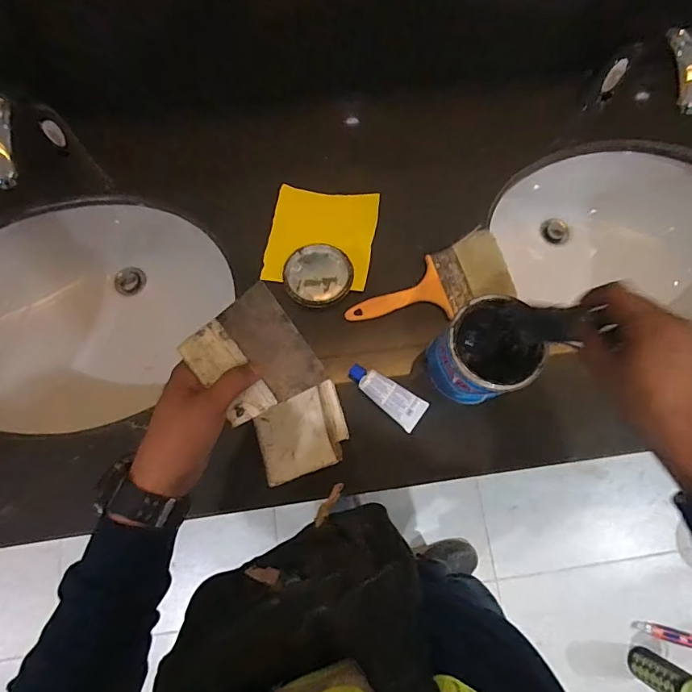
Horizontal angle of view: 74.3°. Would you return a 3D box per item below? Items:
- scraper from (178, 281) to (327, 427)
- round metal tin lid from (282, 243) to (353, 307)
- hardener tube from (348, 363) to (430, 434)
[{"bbox_3d":[-0.081,0.009,0.409,0.099,0.010,0.102,-36,93,-26],"label":"scraper"},{"bbox_3d":[-0.040,-0.099,0.631,0.092,0.011,0.094,-34,80,-9],"label":"round metal tin lid"},{"bbox_3d":[0.052,0.064,0.597,0.108,0.024,0.043,34,78,6],"label":"hardener tube"}]

